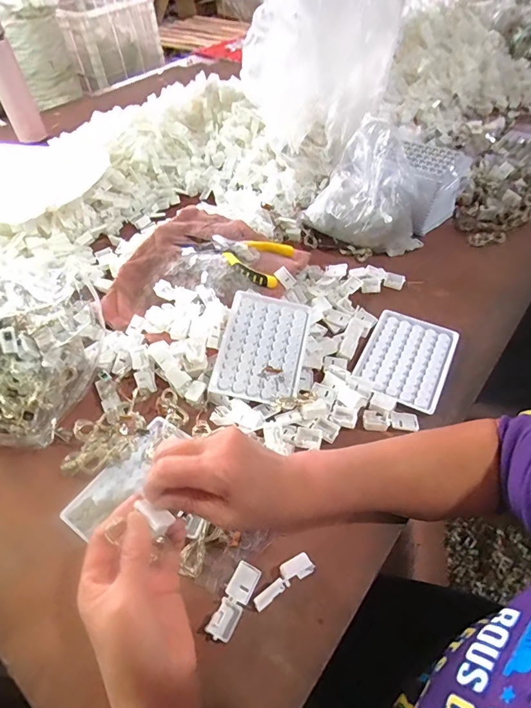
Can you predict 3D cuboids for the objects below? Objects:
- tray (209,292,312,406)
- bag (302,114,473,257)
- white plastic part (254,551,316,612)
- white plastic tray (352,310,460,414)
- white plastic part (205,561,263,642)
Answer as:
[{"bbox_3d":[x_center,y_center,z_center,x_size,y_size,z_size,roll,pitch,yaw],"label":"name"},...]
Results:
[{"bbox_3d":[-0.004,-0.009,0.473,0.095,0.011,0.128,13,67,1],"label":"tray"},{"bbox_3d":[0.192,-0.269,0.633,0.165,0.144,0.218,32,59,25],"label":"bag"},{"bbox_3d":[0.014,0.183,0.336,0.055,0.018,0.016,-27,56,-20],"label":"white plastic part"},{"bbox_3d":[0.165,0.006,0.490,0.096,0.016,0.126,23,55,20],"label":"white plastic tray"},{"bbox_3d":[-0.024,0.198,0.332,0.020,0.012,0.056,22,54,16],"label":"white plastic part"}]

